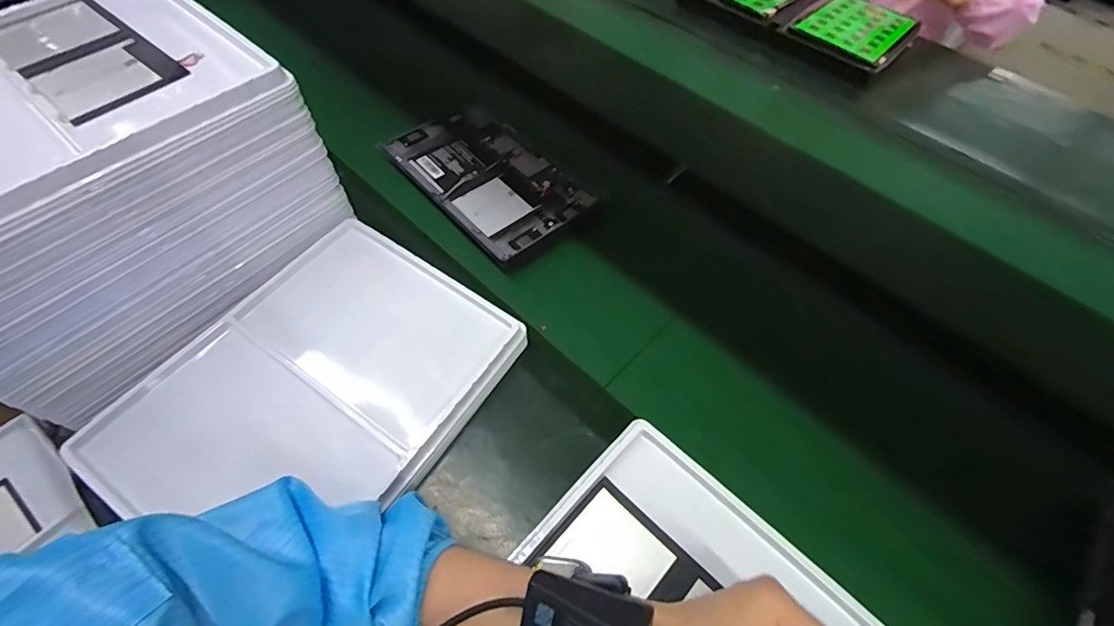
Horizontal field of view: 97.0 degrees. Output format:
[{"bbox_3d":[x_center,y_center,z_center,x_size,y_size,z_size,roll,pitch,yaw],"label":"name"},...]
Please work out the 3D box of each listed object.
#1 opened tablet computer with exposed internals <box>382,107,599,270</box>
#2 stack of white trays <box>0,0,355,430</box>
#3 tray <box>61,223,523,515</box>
[{"bbox_3d":[-0.086,-0.176,0.622,0.158,0.016,0.252,-35,66,-24],"label":"opened tablet computer with exposed internals"},{"bbox_3d":[-0.414,-0.111,0.441,0.242,0.183,0.310,32,60,15],"label":"stack of white trays"},{"bbox_3d":[-0.215,0.069,0.454,0.241,0.035,0.315,32,60,15],"label":"tray"}]

